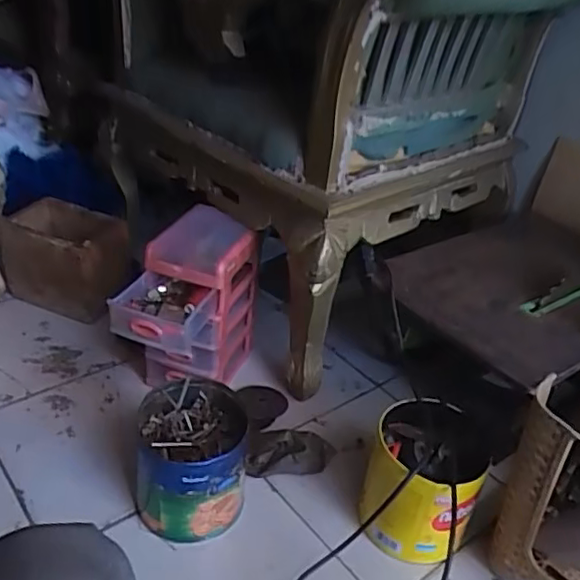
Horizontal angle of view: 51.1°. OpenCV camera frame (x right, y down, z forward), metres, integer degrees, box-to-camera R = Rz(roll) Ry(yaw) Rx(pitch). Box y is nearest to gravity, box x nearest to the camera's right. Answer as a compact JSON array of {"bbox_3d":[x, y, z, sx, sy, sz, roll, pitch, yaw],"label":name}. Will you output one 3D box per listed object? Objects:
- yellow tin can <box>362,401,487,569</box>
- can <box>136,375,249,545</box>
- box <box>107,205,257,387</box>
[{"bbox_3d":[0.176,0.261,0.825,0.140,0.153,0.159,9,31,5],"label":"yellow tin can"},{"bbox_3d":[-0.133,0.234,0.820,0.139,0.148,0.151,1,32,-9],"label":"can"},{"bbox_3d":[-0.161,0.041,0.977,0.136,0.271,0.262,15,32,14],"label":"box"}]

